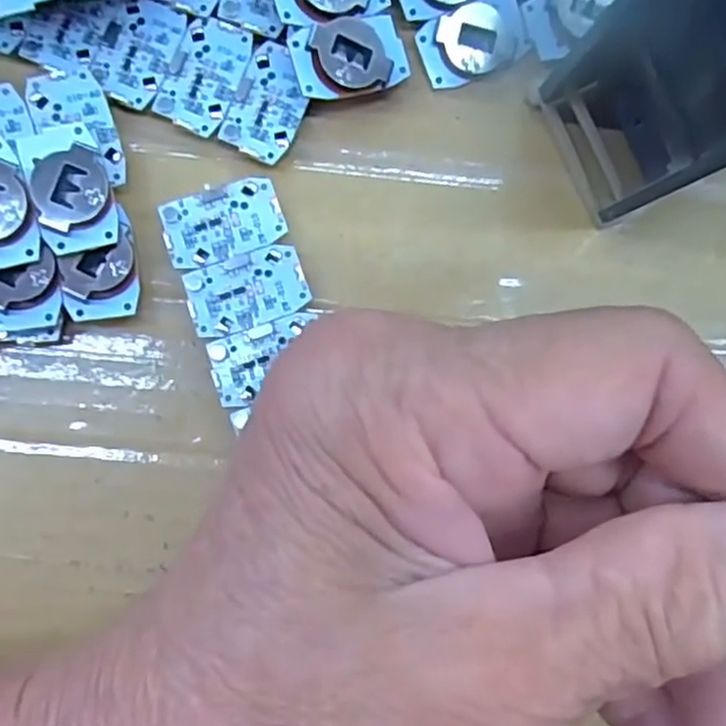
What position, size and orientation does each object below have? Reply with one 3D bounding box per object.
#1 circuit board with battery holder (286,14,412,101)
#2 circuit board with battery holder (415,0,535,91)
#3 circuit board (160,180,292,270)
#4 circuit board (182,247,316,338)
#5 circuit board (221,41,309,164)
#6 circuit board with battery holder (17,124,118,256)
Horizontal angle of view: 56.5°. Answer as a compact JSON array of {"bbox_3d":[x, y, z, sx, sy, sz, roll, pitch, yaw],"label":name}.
[{"bbox_3d":[-0.003,-0.076,0.170,0.028,0.011,0.018,-13,88,-3],"label":"circuit board with battery holder"},{"bbox_3d":[0.030,-0.085,0.178,0.029,0.004,0.017,-24,105,0],"label":"circuit board with battery holder"},{"bbox_3d":[-0.035,-0.035,0.168,0.029,0.004,0.018,-18,88,-3],"label":"circuit board"},{"bbox_3d":[-0.029,-0.018,0.167,0.029,0.004,0.018,-20,88,-3],"label":"circuit board"},{"bbox_3d":[-0.024,-0.067,0.173,0.017,0.004,0.030,21,86,-1],"label":"circuit board"},{"bbox_3d":[-0.070,-0.042,0.161,0.017,0.007,0.029,-14,88,-3],"label":"circuit board with battery holder"}]

